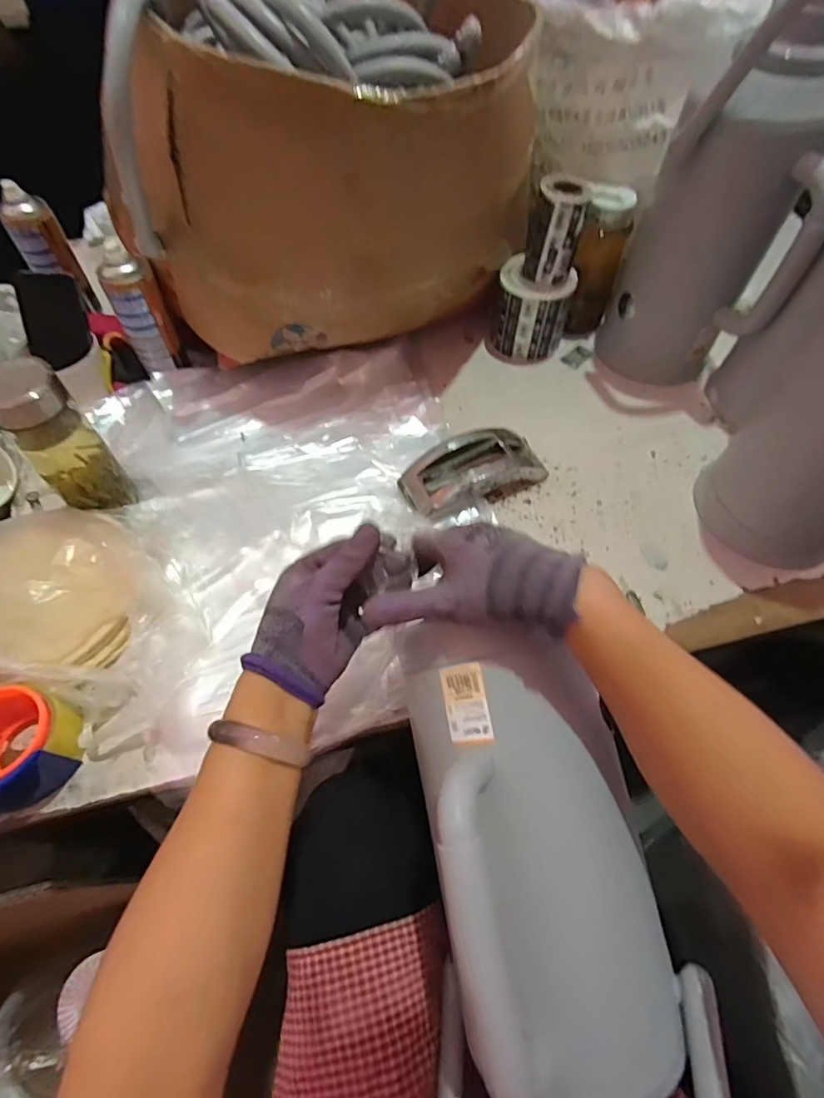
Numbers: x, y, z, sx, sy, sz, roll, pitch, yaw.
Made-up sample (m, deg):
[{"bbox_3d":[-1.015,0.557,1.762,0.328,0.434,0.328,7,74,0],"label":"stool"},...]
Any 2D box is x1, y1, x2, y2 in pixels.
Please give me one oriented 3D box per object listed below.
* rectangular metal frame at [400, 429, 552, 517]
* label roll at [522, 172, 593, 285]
[{"bbox_3d":[0.082,-0.100,0.650,0.190,0.056,0.085,-20,61,-12],"label":"rectangular metal frame"},{"bbox_3d":[0.193,-0.430,0.690,0.066,0.112,0.055,12,59,7],"label":"label roll"}]

